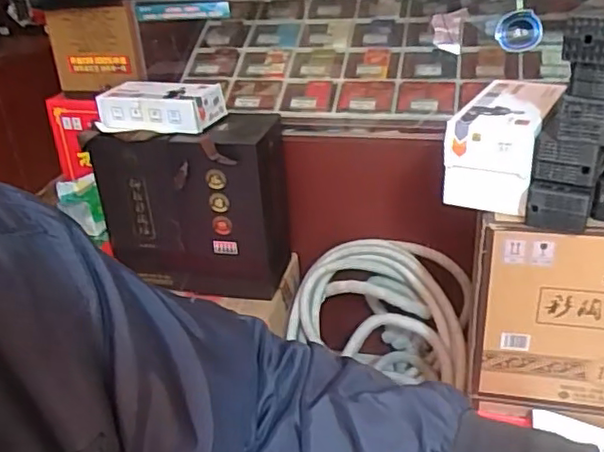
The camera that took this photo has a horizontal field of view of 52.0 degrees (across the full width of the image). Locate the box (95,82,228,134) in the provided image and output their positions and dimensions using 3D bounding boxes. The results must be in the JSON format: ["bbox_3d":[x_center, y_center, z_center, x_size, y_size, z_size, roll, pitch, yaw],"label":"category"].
[{"bbox_3d":[-0.290,-0.248,1.256,0.230,0.078,0.135,6,30,18],"label":"box"}]

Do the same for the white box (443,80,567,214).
[{"bbox_3d":[0.308,-0.127,0.946,0.120,0.127,0.222,12,33,27],"label":"white box"}]

